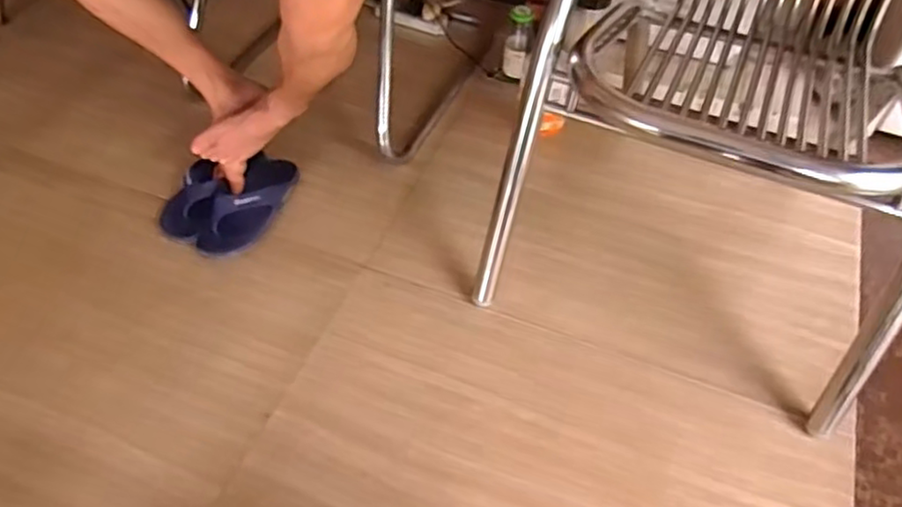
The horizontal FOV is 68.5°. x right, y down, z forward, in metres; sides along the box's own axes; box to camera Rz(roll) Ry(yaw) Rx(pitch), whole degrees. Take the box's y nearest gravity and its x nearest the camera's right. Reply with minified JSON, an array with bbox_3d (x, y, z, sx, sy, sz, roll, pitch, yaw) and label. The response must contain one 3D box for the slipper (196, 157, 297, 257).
[{"bbox_3d":[-0.363,-0.093,1.192,0.103,0.050,0.234,16,52,13],"label":"slipper"}]

